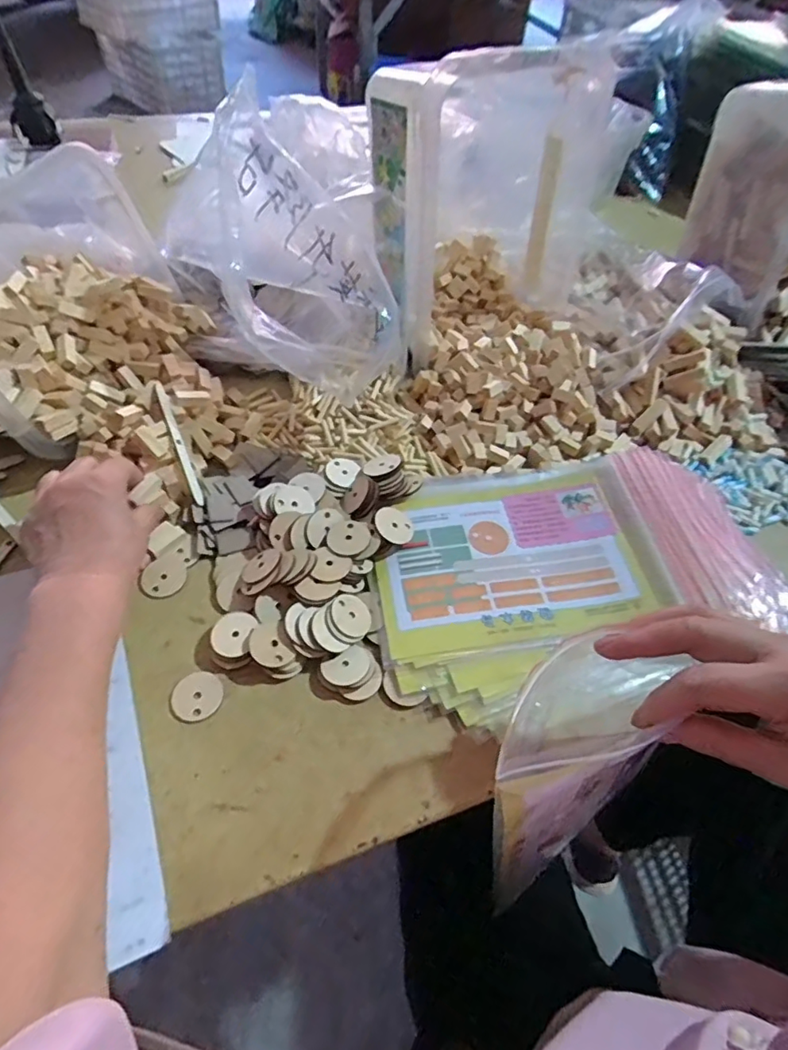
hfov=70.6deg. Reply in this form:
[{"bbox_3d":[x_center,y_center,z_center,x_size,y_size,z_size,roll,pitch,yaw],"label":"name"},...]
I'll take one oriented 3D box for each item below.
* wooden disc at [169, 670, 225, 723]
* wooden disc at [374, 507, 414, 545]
[{"bbox_3d":[-0.135,0.117,0.382,0.033,0.004,0.034,2,54,-3],"label":"wooden disc"},{"bbox_3d":[0.001,0.001,0.451,0.034,0.004,0.033,-3,60,-37],"label":"wooden disc"}]

